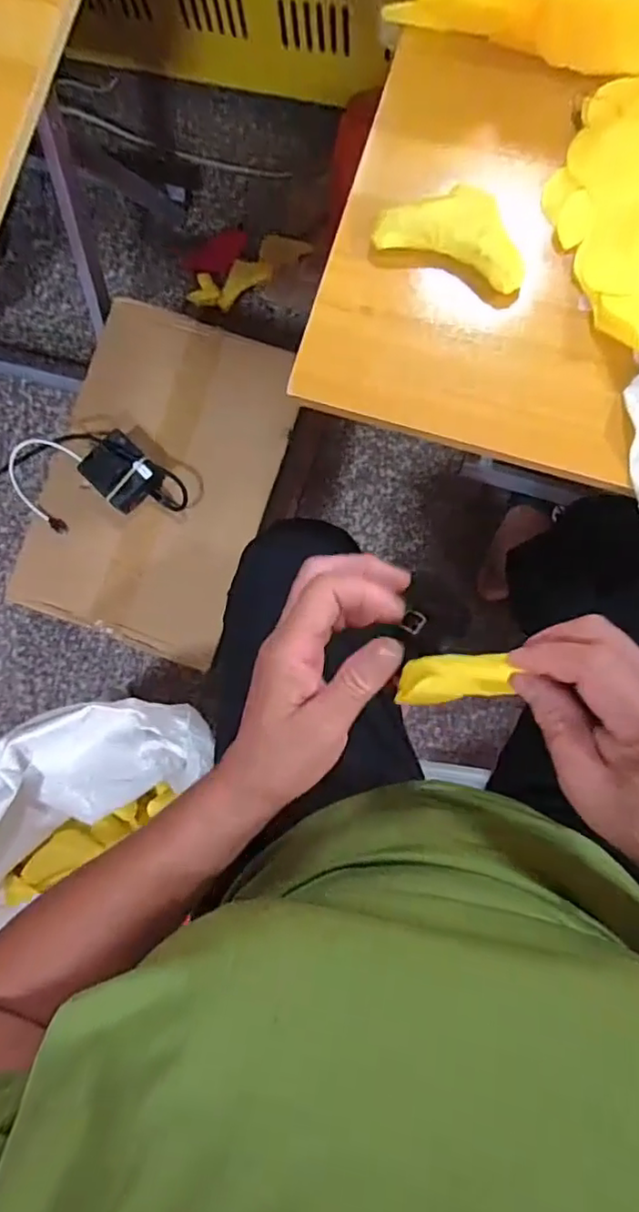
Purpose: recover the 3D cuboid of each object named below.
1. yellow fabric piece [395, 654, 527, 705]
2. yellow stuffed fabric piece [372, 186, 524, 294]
[{"bbox_3d":[0.068,0.037,0.310,0.061,0.013,0.024,-11,83,29],"label":"yellow fabric piece"},{"bbox_3d":[0.096,-0.260,0.412,0.104,0.019,0.060,24,87,6],"label":"yellow stuffed fabric piece"}]

